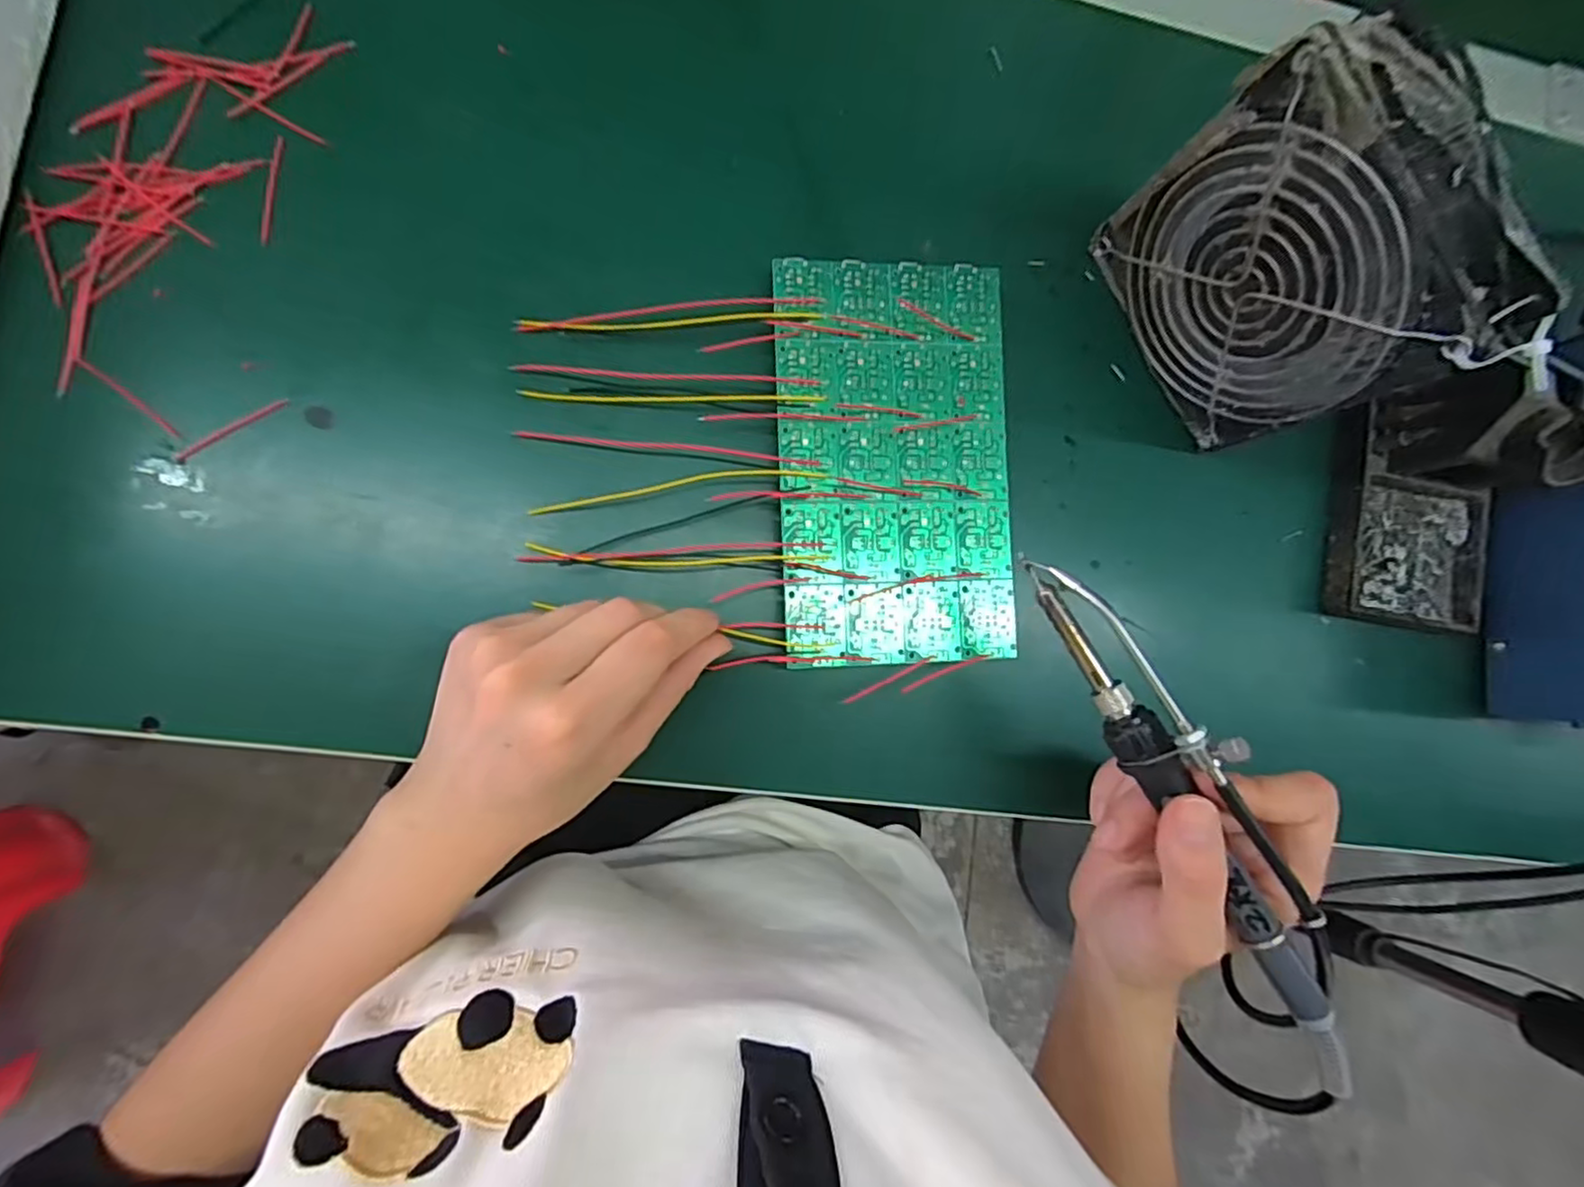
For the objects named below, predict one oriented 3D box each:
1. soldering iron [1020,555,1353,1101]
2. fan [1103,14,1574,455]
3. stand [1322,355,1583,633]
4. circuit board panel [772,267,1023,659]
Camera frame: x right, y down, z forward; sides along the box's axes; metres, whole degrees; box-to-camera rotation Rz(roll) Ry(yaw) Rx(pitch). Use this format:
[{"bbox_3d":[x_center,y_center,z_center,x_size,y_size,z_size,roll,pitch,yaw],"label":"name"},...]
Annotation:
[{"bbox_3d":[0.144,0.077,0.228,0.022,0.033,0.205,-29,85,-9],"label":"soldering iron"},{"bbox_3d":[0.197,-0.130,0.268,0.040,0.123,0.119,-31,91,-9],"label":"fan"},{"bbox_3d":[0.314,-0.042,0.309,0.079,0.068,0.113,8,85,-8],"label":"stand"},{"bbox_3d":[0.045,-0.057,0.294,0.101,0.015,0.172,-2,86,-9],"label":"circuit board panel"}]

